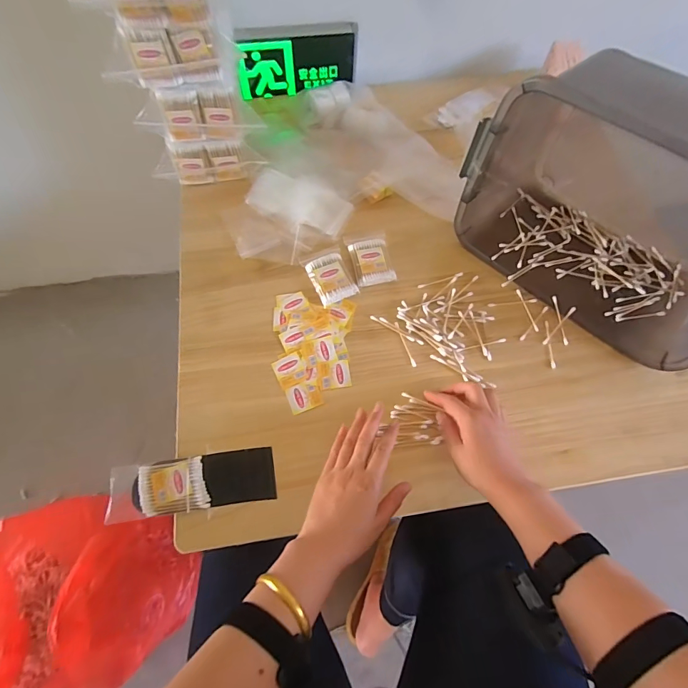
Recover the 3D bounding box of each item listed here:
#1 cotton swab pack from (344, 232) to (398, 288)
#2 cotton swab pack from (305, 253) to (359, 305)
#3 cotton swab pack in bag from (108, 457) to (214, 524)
[{"bbox_3d":[0.040,-0.135,0.612,0.061,0.017,0.099,-8,66,-4],"label":"cotton swab pack"},{"bbox_3d":[-0.019,-0.098,0.599,0.056,0.014,0.077,-22,67,-10],"label":"cotton swab pack"},{"bbox_3d":[-0.222,0.175,0.484,0.114,0.021,0.060,-8,66,-4],"label":"cotton swab pack in bag"}]

